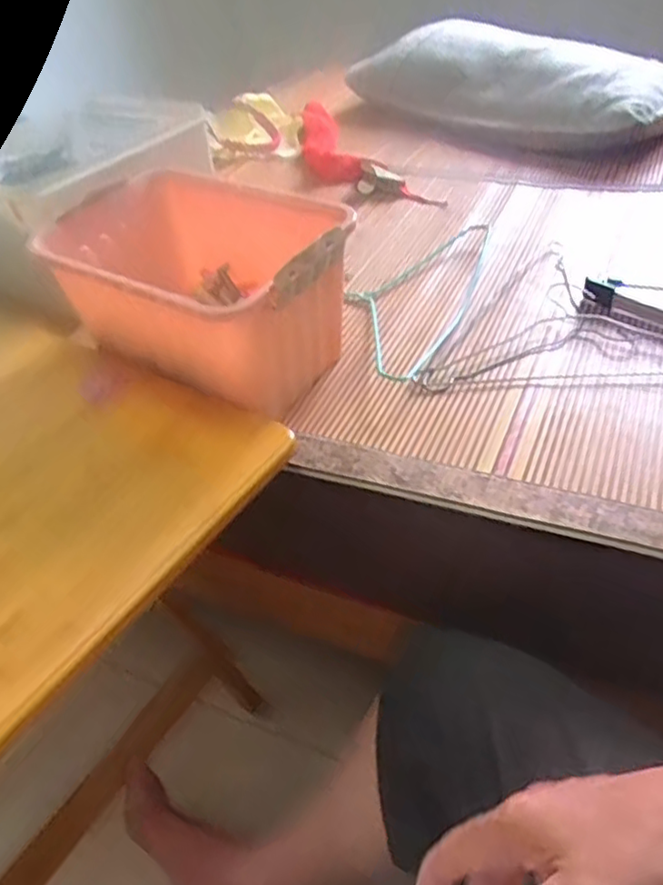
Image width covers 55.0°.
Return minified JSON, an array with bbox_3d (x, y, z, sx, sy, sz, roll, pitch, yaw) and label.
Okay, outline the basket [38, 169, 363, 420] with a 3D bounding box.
[{"bbox_3d":[-0.144,-0.157,0.708,0.315,0.185,0.216,18,47,25],"label":"basket"}]

